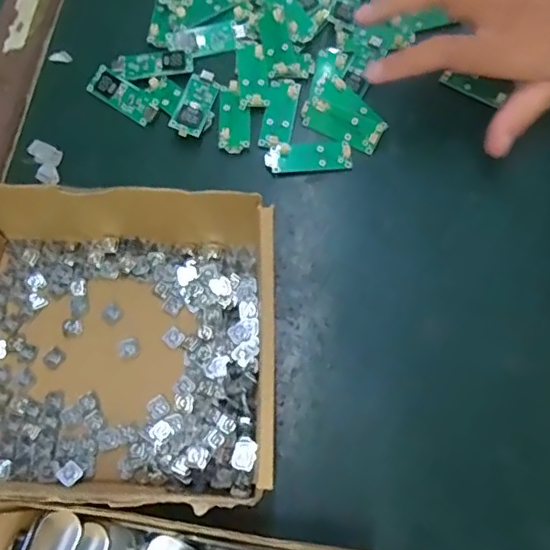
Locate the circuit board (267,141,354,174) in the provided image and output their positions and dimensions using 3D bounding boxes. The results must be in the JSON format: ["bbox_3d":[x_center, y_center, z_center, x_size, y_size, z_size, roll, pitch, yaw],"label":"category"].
[{"bbox_3d":[0.020,-0.072,0.344,0.051,0.004,0.018,-2,71,-3],"label":"circuit board"}]

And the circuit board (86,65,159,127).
[{"bbox_3d":[-0.095,-0.113,0.358,0.049,0.004,0.019,33,91,7],"label":"circuit board"}]

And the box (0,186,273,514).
[{"bbox_3d":[-0.090,0.032,0.278,0.177,0.051,0.149,8,70,1],"label":"box"}]

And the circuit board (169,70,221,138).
[{"bbox_3d":[-0.049,-0.108,0.352,0.019,0.009,0.050,16,71,4],"label":"circuit board"}]

